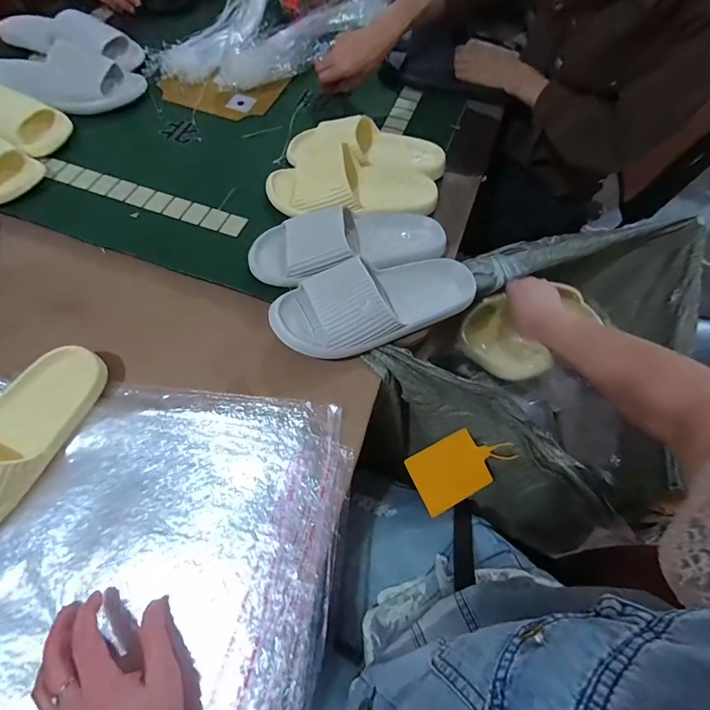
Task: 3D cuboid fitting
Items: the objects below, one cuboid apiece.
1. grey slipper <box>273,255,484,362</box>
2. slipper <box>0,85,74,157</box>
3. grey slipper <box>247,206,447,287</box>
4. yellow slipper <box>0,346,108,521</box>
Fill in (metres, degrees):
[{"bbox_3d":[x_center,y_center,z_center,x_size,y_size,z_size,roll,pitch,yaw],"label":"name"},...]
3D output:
[{"bbox_3d":[0.030,-0.063,0.508,0.268,0.086,0.104,-18,66,-12],"label":"grey slipper"},{"bbox_3d":[-0.569,-0.374,0.624,0.213,0.060,0.100,17,64,6],"label":"slipper"},{"bbox_3d":[-0.009,-0.154,0.543,0.266,0.059,0.108,-17,66,-11],"label":"grey slipper"},{"bbox_3d":[-0.359,0.094,0.399,0.098,0.064,0.246,30,66,12],"label":"yellow slipper"}]

